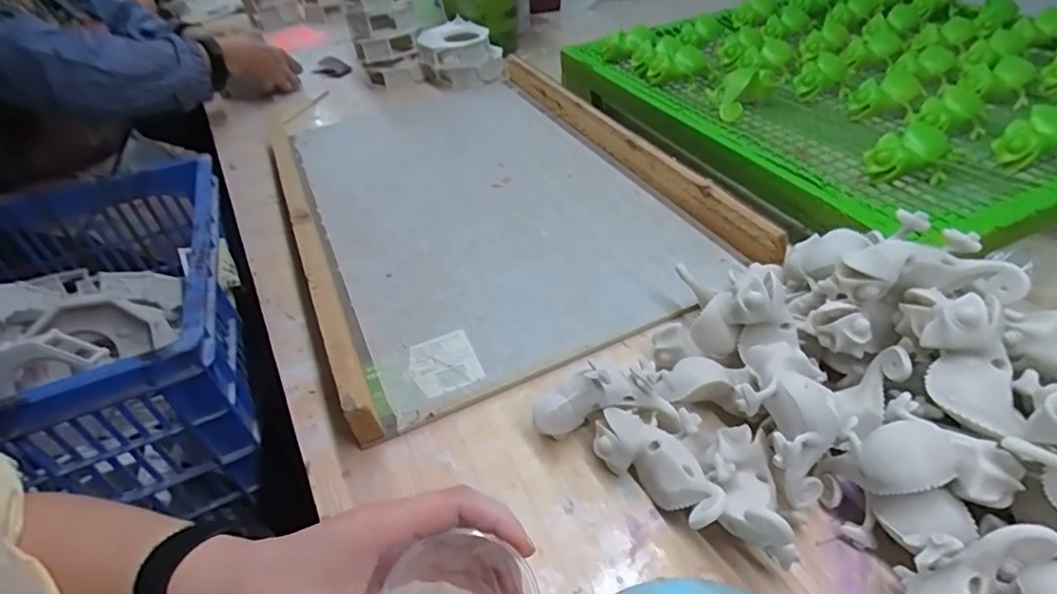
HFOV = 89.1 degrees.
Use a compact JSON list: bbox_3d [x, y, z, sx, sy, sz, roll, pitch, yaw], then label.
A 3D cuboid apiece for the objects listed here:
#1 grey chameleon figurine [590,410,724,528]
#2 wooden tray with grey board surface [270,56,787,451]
[{"bbox_3d":[0.083,0.107,0.342,0.044,0.049,0.098,-31,48,-24],"label":"grey chameleon figurine"},{"bbox_3d":[-0.076,-0.142,0.636,0.399,0.051,0.597,-22,45,-16],"label":"wooden tray with grey board surface"}]

